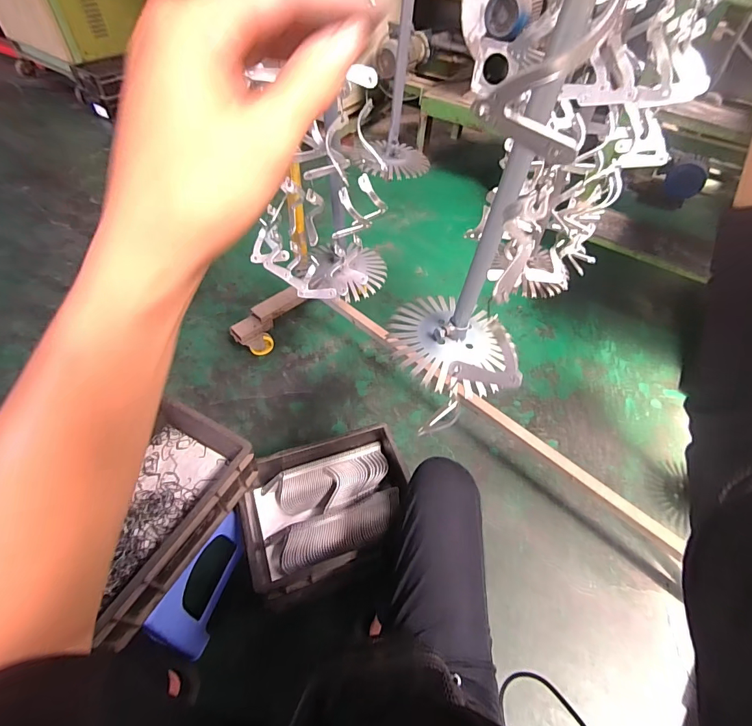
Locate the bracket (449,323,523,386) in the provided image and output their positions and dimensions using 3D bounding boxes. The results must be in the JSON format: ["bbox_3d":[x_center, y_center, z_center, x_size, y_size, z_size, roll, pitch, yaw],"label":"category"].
[{"bbox_3d":[0.124,0.004,0.426,0.064,0.075,0.011,45,29,9],"label":"bracket"}]

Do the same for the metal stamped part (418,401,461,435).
[{"bbox_3d":[0.087,0.075,0.519,0.067,0.015,0.025,-33,61,-27],"label":"metal stamped part"}]

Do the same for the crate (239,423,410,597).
[{"bbox_3d":[-0.098,0.299,0.846,0.332,0.118,0.255,-13,54,-14],"label":"crate"}]

